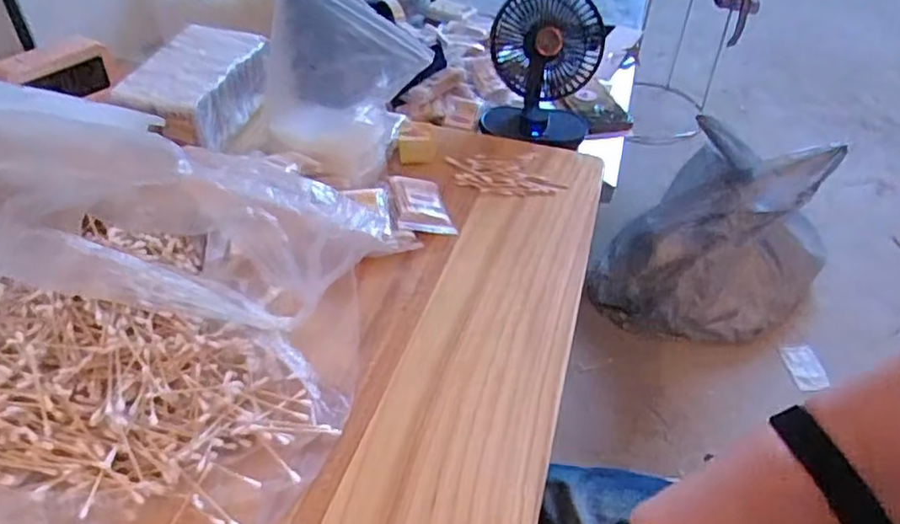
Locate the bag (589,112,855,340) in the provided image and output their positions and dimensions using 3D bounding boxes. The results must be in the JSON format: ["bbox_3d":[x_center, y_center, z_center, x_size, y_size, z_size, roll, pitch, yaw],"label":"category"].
[{"bbox_3d":[0.524,-0.053,1.258,0.365,0.345,0.343,28,49,25],"label":"bag"}]

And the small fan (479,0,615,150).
[{"bbox_3d":[0.136,-0.293,0.920,0.155,0.199,0.210,7,43,5],"label":"small fan"}]

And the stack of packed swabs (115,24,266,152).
[{"bbox_3d":[-0.320,-0.222,0.827,0.126,0.071,0.201,13,44,11],"label":"stack of packed swabs"}]

